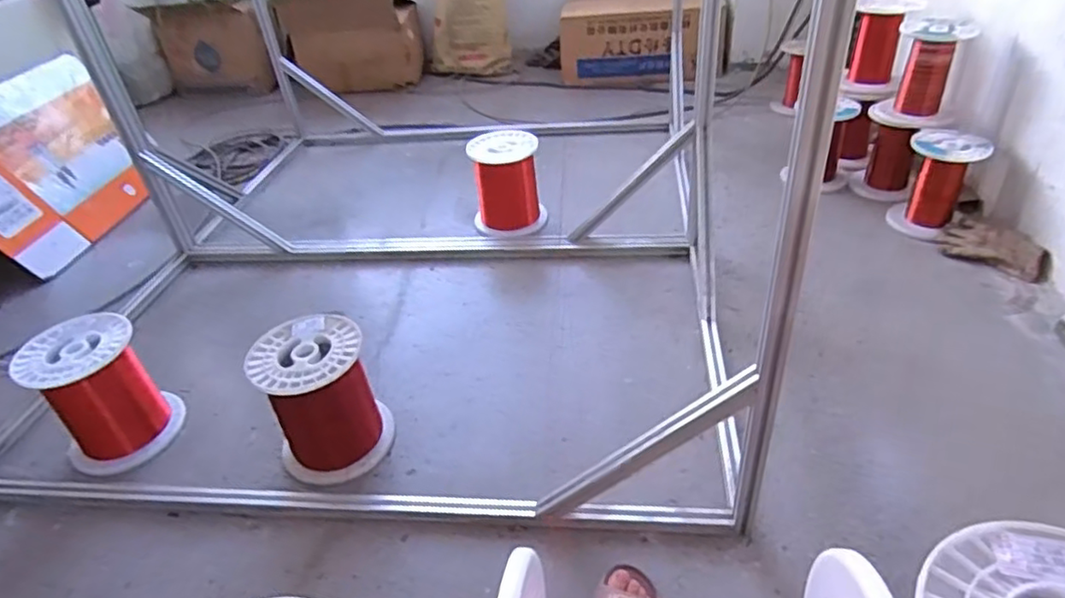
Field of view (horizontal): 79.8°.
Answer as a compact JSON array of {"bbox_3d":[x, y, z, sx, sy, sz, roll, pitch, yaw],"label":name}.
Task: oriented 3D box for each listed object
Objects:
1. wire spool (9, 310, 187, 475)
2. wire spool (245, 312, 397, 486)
[{"bbox_3d":[-0.845,0.180,1.250,0.197,0.244,0.195,-4,37,3],"label":"wire spool"},{"bbox_3d":[-0.386,0.186,1.181,0.196,0.245,0.212,-4,37,3],"label":"wire spool"}]

